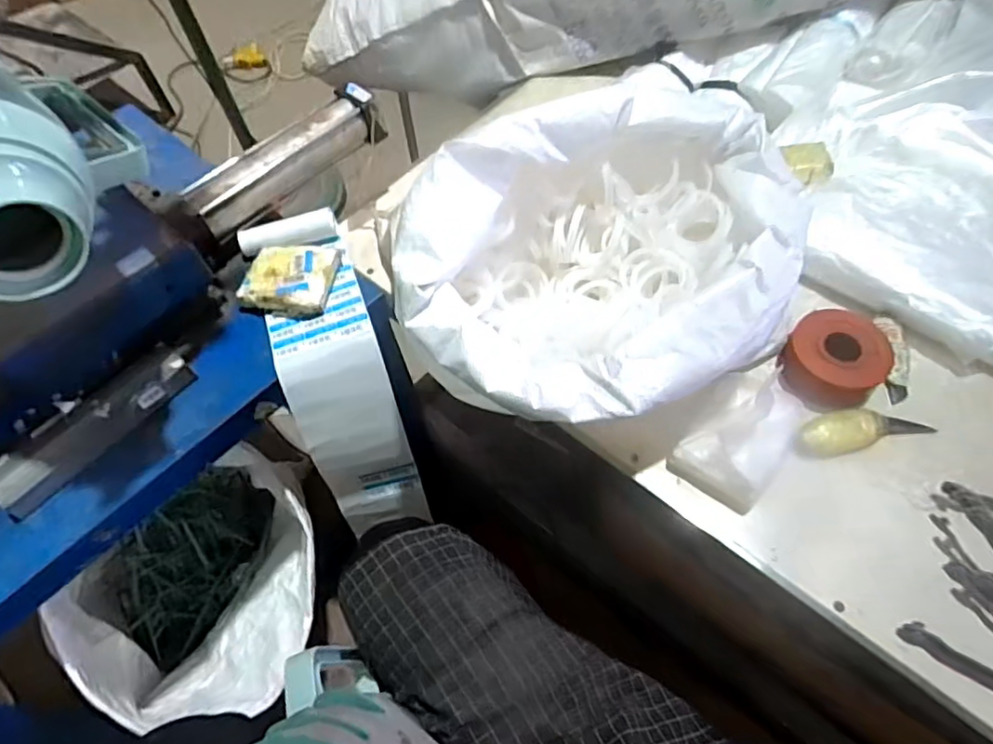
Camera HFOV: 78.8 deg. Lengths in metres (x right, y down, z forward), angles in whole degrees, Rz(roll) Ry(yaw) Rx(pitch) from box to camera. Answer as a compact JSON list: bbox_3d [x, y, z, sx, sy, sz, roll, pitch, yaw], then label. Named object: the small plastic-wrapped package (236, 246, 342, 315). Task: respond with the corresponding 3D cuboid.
[{"bbox_3d":[-0.235,-0.108,0.692,0.095,0.031,0.084,6,59,9],"label":"small plastic-wrapped package"}]

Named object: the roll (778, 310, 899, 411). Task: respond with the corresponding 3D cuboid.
[{"bbox_3d":[0.371,-0.017,0.659,0.100,0.057,0.097,-2,58,3],"label":"roll"}]

